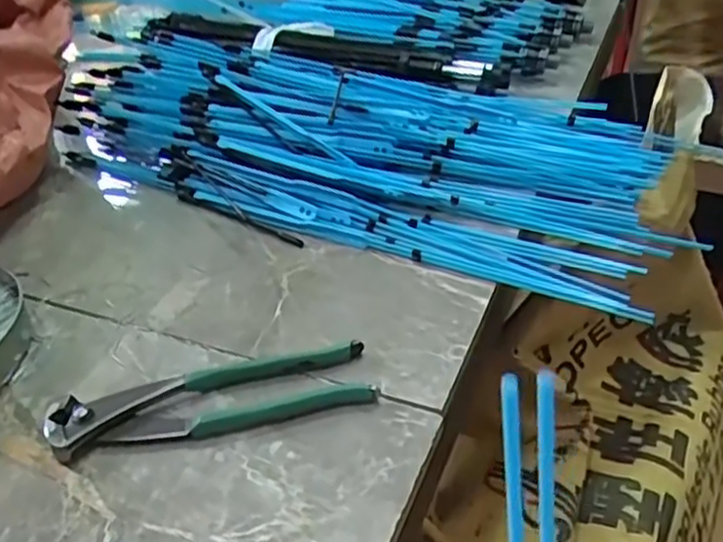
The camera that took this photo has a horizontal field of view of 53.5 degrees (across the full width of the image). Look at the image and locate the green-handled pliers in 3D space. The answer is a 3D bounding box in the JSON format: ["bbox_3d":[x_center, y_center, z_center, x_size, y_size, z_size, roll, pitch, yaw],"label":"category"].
[{"bbox_3d":[-0.074,0.064,0.364,0.156,0.016,0.042,-11,37,-10],"label":"green-handled pliers"}]

